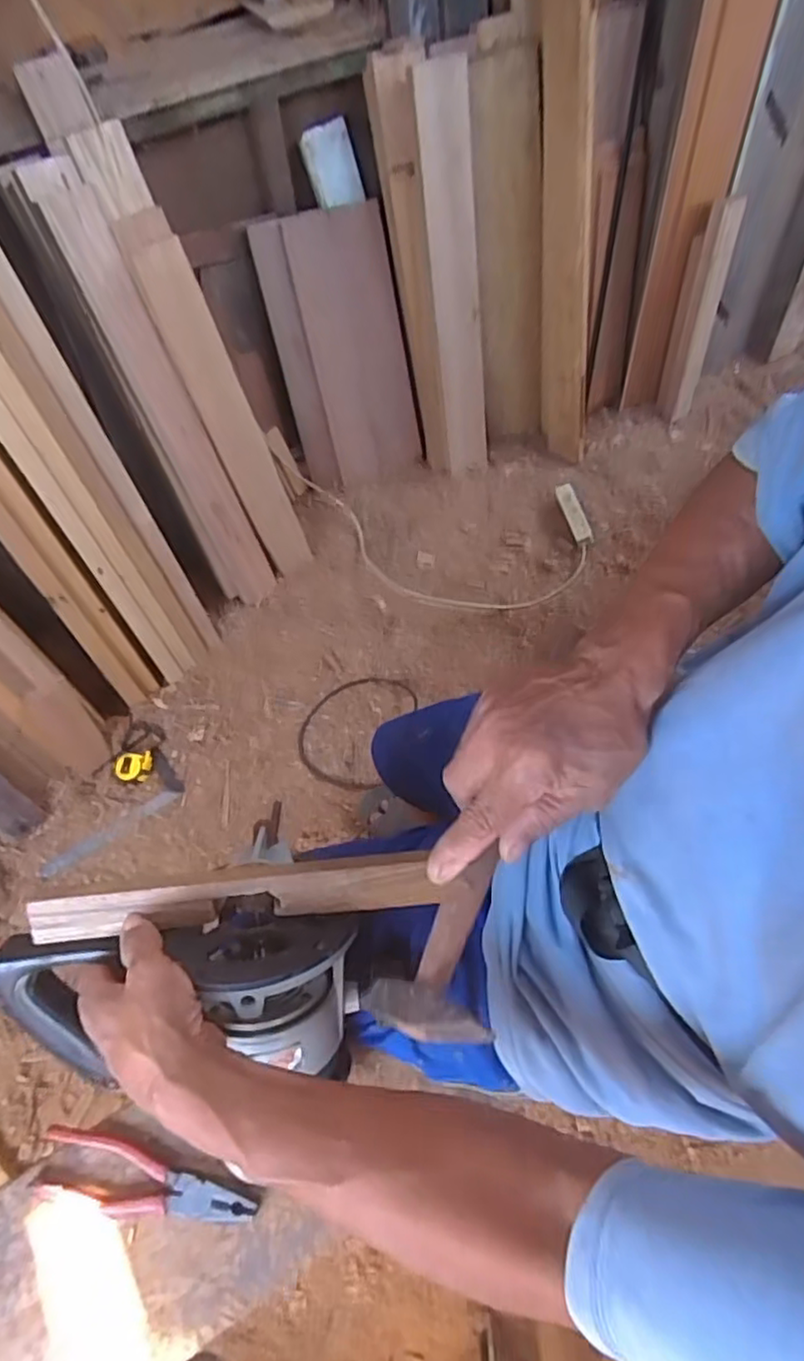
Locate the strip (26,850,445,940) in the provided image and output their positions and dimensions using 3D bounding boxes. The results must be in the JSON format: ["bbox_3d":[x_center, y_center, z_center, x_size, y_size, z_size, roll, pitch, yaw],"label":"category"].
[{"bbox_3d":[-0.118,0.157,0.464,0.286,0.009,0.041,-5,101,-3],"label":"strip"}]

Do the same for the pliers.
[{"bbox_3d":[-0.219,0.431,0.549,0.193,0.022,0.056,9,64,5],"label":"pliers"}]

